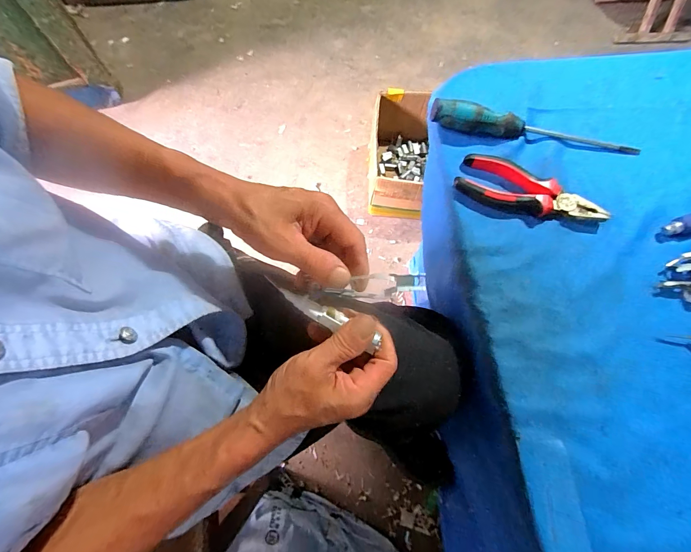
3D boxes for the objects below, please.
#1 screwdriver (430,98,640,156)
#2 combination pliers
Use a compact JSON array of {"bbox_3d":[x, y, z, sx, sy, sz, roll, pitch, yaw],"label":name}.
[{"bbox_3d":[0.219,-0.167,0.398,0.241,0.037,0.024,10,72,1],"label":"screwdriver"},{"bbox_3d":[0.202,-0.092,0.381,0.154,0.024,0.050,20,73,4],"label":"combination pliers"}]

